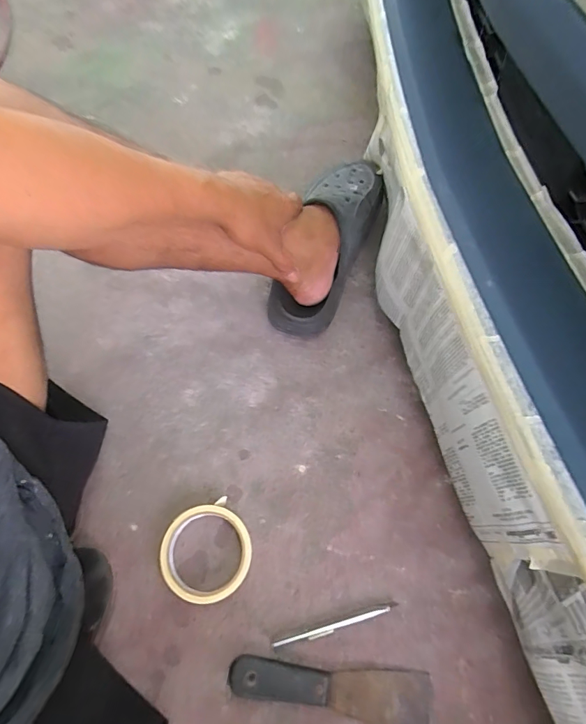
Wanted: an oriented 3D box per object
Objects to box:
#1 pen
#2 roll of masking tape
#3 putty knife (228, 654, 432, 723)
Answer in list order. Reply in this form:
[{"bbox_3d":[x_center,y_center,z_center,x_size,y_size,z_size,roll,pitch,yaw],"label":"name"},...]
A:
[{"bbox_3d":[0.045,0.271,0.431,0.131,0.009,0.009,-13,67,-8],"label":"pen"},{"bbox_3d":[-0.091,0.201,0.443,0.093,0.020,0.093,1,66,-2],"label":"roll of masking tape"},{"bbox_3d":[0.037,0.319,0.407,0.195,0.016,0.049,9,66,2],"label":"putty knife"}]

